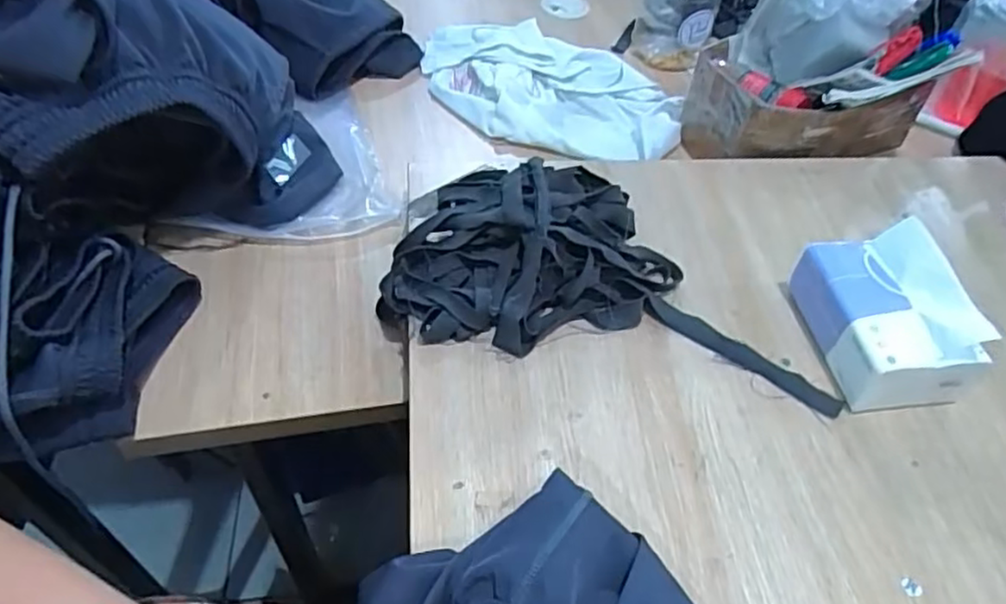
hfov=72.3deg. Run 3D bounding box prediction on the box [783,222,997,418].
[{"bbox_3d":[0.281,0.008,0.508,0.089,0.082,0.119,-4,51,-9],"label":"box"}]

